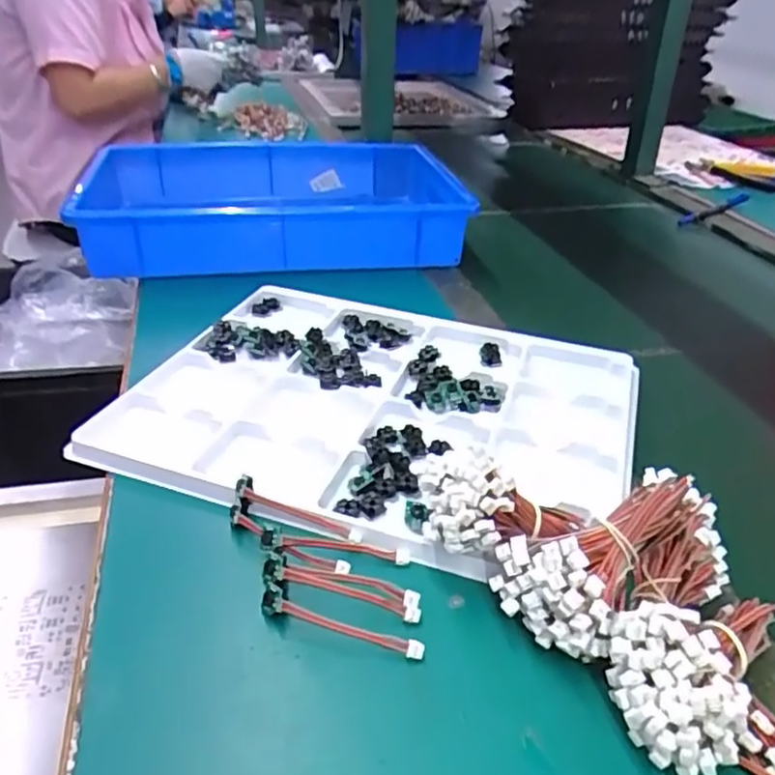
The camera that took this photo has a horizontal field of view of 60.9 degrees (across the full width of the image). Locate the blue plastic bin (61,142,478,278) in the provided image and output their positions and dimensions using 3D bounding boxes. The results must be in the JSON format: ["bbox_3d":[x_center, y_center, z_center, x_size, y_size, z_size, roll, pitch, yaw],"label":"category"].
[{"bbox_3d":[-0.123,-0.231,0.800,0.399,0.072,0.320,-2,32,-7],"label":"blue plastic bin"}]

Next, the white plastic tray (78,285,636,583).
[{"bbox_3d":[-0.004,0.008,0.509,0.362,0.019,0.279,12,34,16],"label":"white plastic tray"}]

